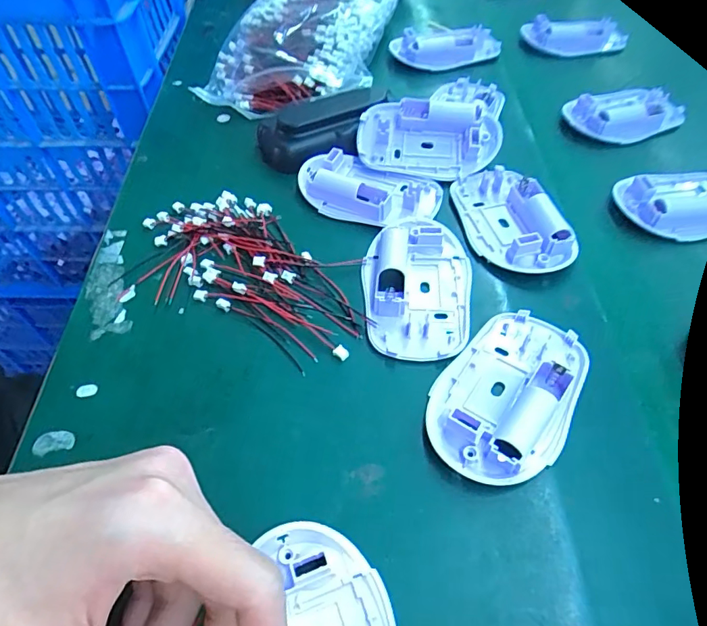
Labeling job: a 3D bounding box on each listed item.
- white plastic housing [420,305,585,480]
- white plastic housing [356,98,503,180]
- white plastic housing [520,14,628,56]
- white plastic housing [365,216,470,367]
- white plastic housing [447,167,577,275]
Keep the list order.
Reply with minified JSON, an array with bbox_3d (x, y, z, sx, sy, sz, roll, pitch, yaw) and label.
[{"bbox_3d":[0.074,0.036,0.237,0.060,0.018,0.091,28,59,20],"label":"white plastic housing"},{"bbox_3d":[0.051,-0.121,0.338,0.094,0.031,0.046,9,54,8],"label":"white plastic housing"},{"bbox_3d":[0.200,-0.249,0.449,0.088,0.027,0.036,5,53,5],"label":"white plastic housing"},{"bbox_3d":[0.037,-0.017,0.278,0.060,0.014,0.089,0,53,1],"label":"white plastic housing"},{"bbox_3d":[0.095,-0.060,0.304,0.049,0.021,0.090,-14,54,-9],"label":"white plastic housing"}]

